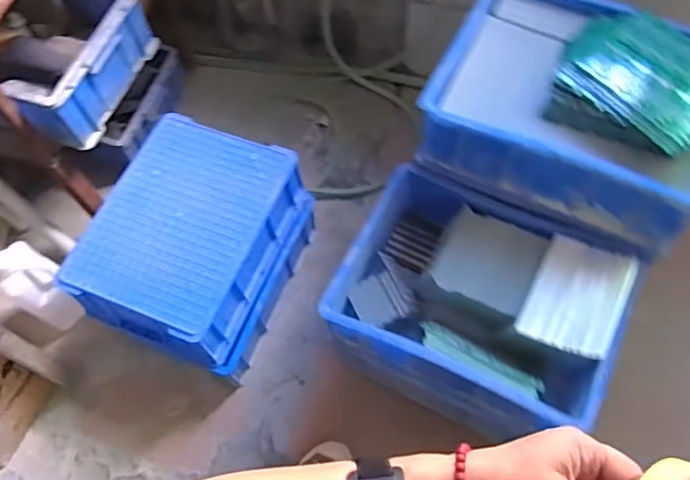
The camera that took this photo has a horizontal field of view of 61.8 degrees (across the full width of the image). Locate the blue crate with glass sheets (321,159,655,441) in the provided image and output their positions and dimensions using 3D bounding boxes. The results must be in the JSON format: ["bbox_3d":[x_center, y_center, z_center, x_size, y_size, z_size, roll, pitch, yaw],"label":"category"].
[{"bbox_3d":[0.245,0.127,1.099,0.467,0.233,0.340,25,67,15],"label":"blue crate with glass sheets"}]

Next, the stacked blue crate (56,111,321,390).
[{"bbox_3d":[-0.327,0.023,1.325,0.349,0.308,0.454,18,66,12],"label":"stacked blue crate"}]

